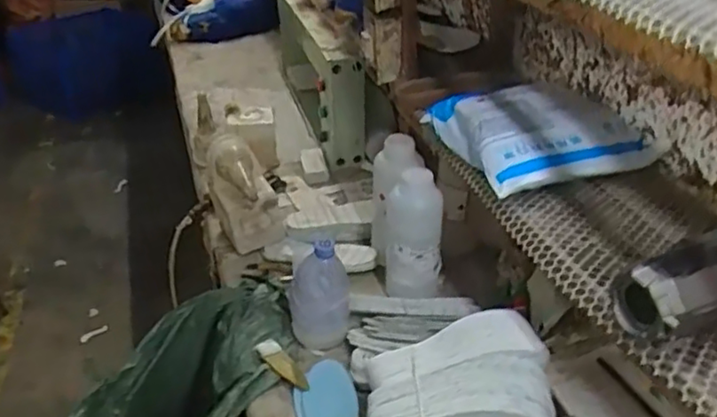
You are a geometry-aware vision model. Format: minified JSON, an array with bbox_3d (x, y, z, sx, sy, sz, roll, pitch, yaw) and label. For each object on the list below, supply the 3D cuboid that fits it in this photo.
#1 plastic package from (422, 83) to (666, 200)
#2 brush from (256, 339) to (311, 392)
[{"bbox_3d":[0.271,-0.116,0.963,0.271,0.064,0.223,-9,33,-17],"label":"plastic package"},{"bbox_3d":[-0.114,0.240,1.009,0.035,0.016,0.125,-23,39,-33],"label":"brush"}]

